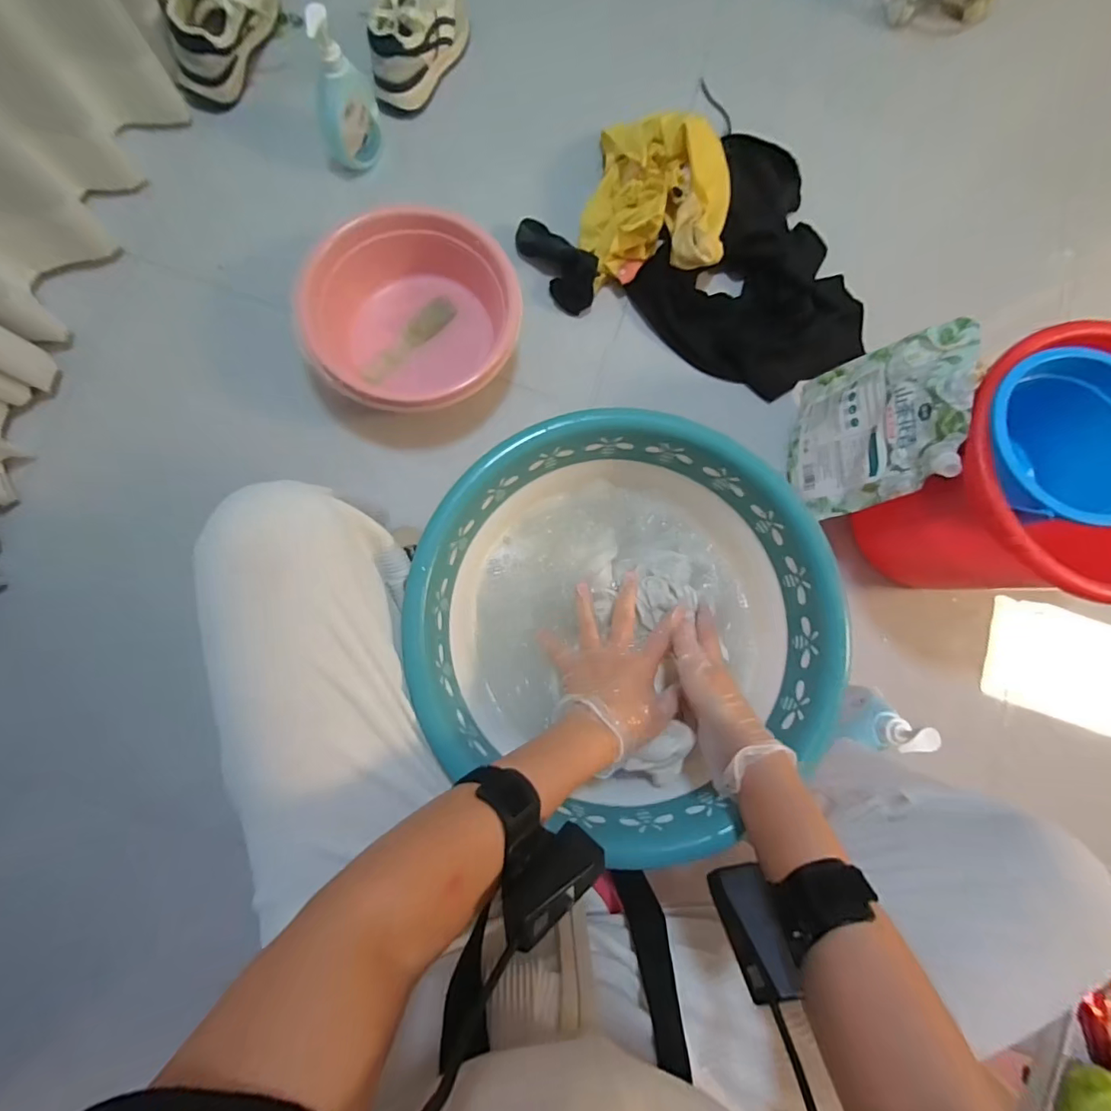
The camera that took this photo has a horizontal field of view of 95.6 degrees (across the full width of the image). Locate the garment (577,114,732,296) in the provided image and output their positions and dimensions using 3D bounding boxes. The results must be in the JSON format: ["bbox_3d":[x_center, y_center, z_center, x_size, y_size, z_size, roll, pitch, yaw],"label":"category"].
[{"bbox_3d":[0.173,-0.589,0.831,0.227,0.116,0.266,14,81,-2],"label":"garment"}]

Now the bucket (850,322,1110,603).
[{"bbox_3d":[0.634,-0.092,0.682,0.356,0.282,0.310,-11,83,-5],"label":"bucket"}]

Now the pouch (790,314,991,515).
[{"bbox_3d":[0.436,-0.186,0.711,0.070,0.273,0.230,13,81,-2],"label":"pouch"}]

